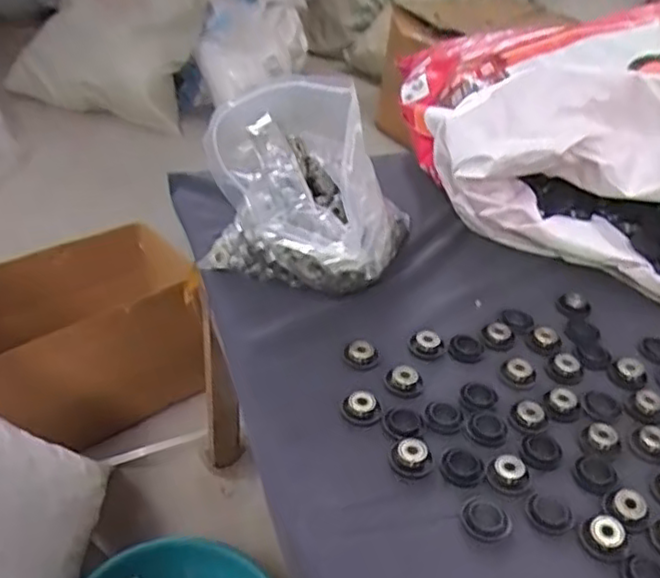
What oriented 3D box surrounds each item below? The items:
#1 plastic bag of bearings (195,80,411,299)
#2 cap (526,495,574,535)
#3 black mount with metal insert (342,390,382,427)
[{"bbox_3d":[-0.018,-0.116,0.703,0.189,0.159,0.251,8,37,4],"label":"plastic bag of bearings"},{"bbox_3d":[0.158,0.159,0.498,0.032,0.004,0.031,3,37,-3],"label":"cap"},{"bbox_3d":[0.026,0.095,0.562,0.031,0.012,0.029,8,37,4],"label":"black mount with metal insert"}]

